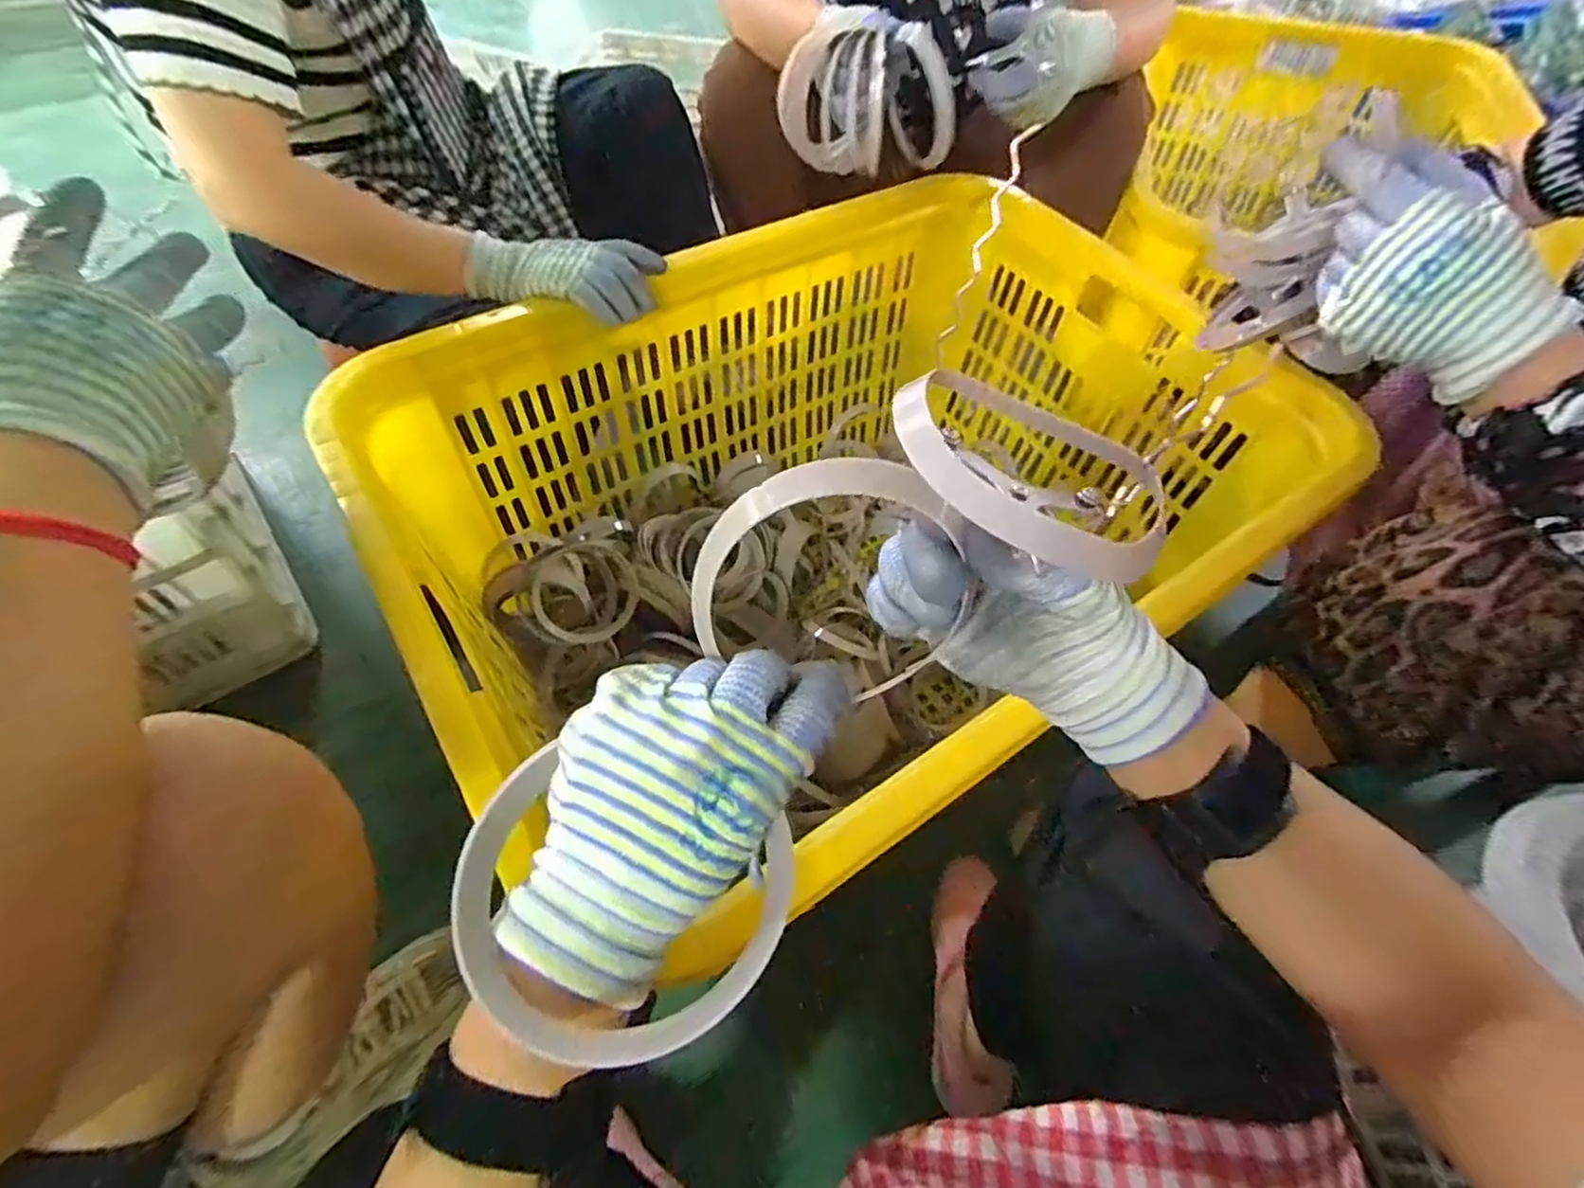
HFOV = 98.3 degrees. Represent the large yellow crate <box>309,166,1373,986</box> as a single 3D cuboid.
[{"bbox_3d":[0.061,-0.064,0.758,0.821,0.381,0.567,-28,62,-20],"label":"large yellow crate"}]

